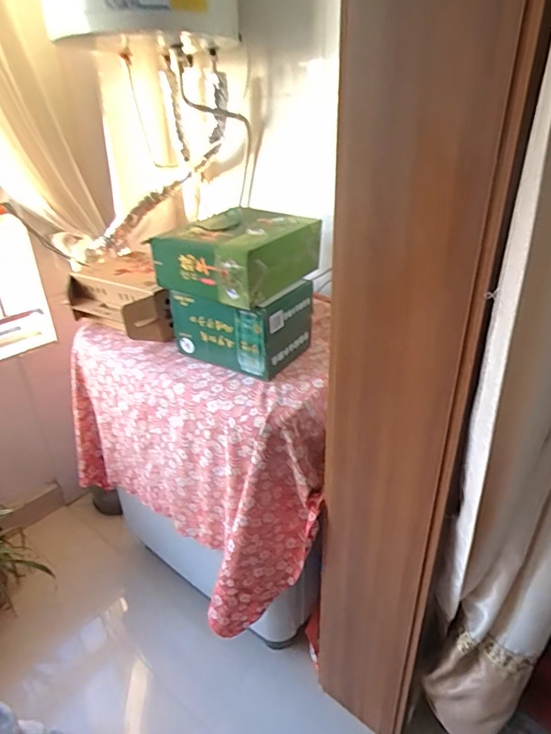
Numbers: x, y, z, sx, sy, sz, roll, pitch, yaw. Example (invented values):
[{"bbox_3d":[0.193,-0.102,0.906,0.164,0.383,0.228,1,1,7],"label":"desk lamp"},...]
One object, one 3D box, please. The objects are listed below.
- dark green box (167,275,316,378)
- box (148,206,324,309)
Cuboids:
[{"bbox_3d":[-0.085,-0.109,1.134,0.289,0.188,0.213,17,33,31],"label":"dark green box"},{"bbox_3d":[-0.079,-0.264,1.076,0.259,0.135,0.298,16,33,29],"label":"box"}]

